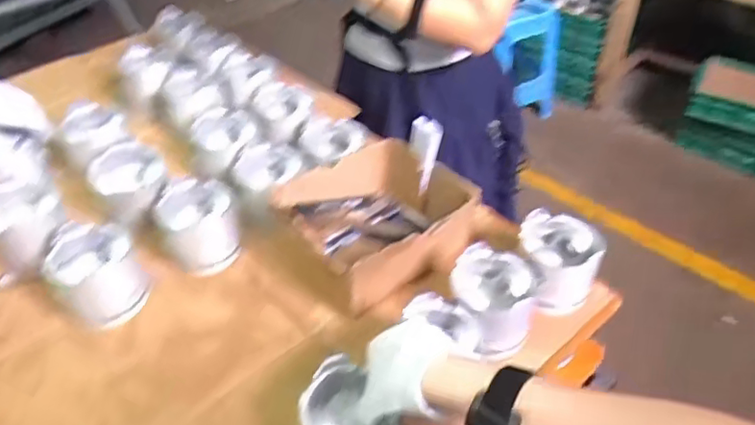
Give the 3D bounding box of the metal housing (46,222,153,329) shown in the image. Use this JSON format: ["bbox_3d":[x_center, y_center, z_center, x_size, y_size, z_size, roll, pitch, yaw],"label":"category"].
[{"bbox_3d":[-0.317,0.068,0.701,0.087,0.079,0.091,-25,46,-25],"label":"metal housing"}]

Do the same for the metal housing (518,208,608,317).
[{"bbox_3d":[0.214,0.059,0.737,0.094,0.072,0.095,10,42,12],"label":"metal housing"}]

